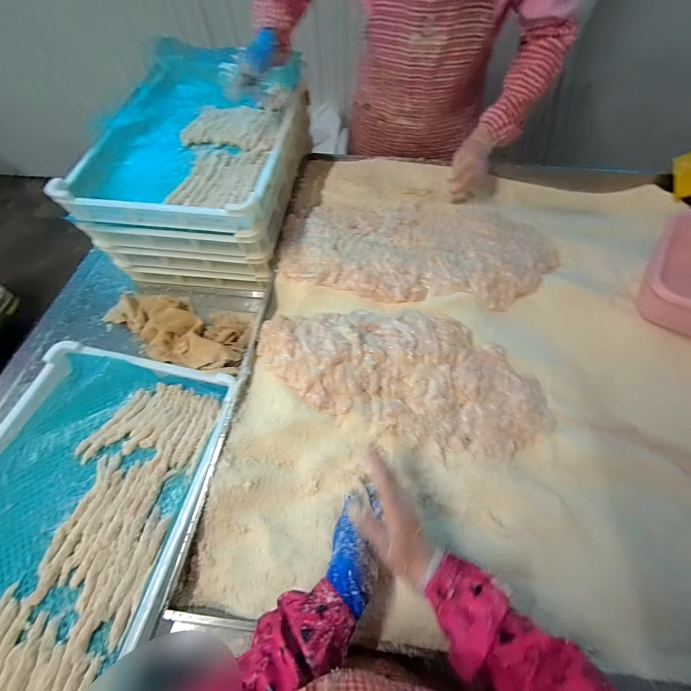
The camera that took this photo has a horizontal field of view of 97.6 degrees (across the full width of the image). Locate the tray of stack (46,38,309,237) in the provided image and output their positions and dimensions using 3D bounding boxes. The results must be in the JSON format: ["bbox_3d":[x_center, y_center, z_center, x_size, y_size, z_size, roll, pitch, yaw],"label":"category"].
[{"bbox_3d":[-0.323,-0.509,0.713,0.395,0.082,0.620,6,62,3],"label":"tray of stack"}]

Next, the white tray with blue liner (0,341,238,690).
[{"bbox_3d":[-0.452,0.298,0.470,0.408,0.053,0.601,11,63,9],"label":"white tray with blue liner"}]

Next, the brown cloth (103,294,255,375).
[{"bbox_3d":[-0.361,-0.046,0.648,0.378,0.047,0.155,17,64,11],"label":"brown cloth"}]

